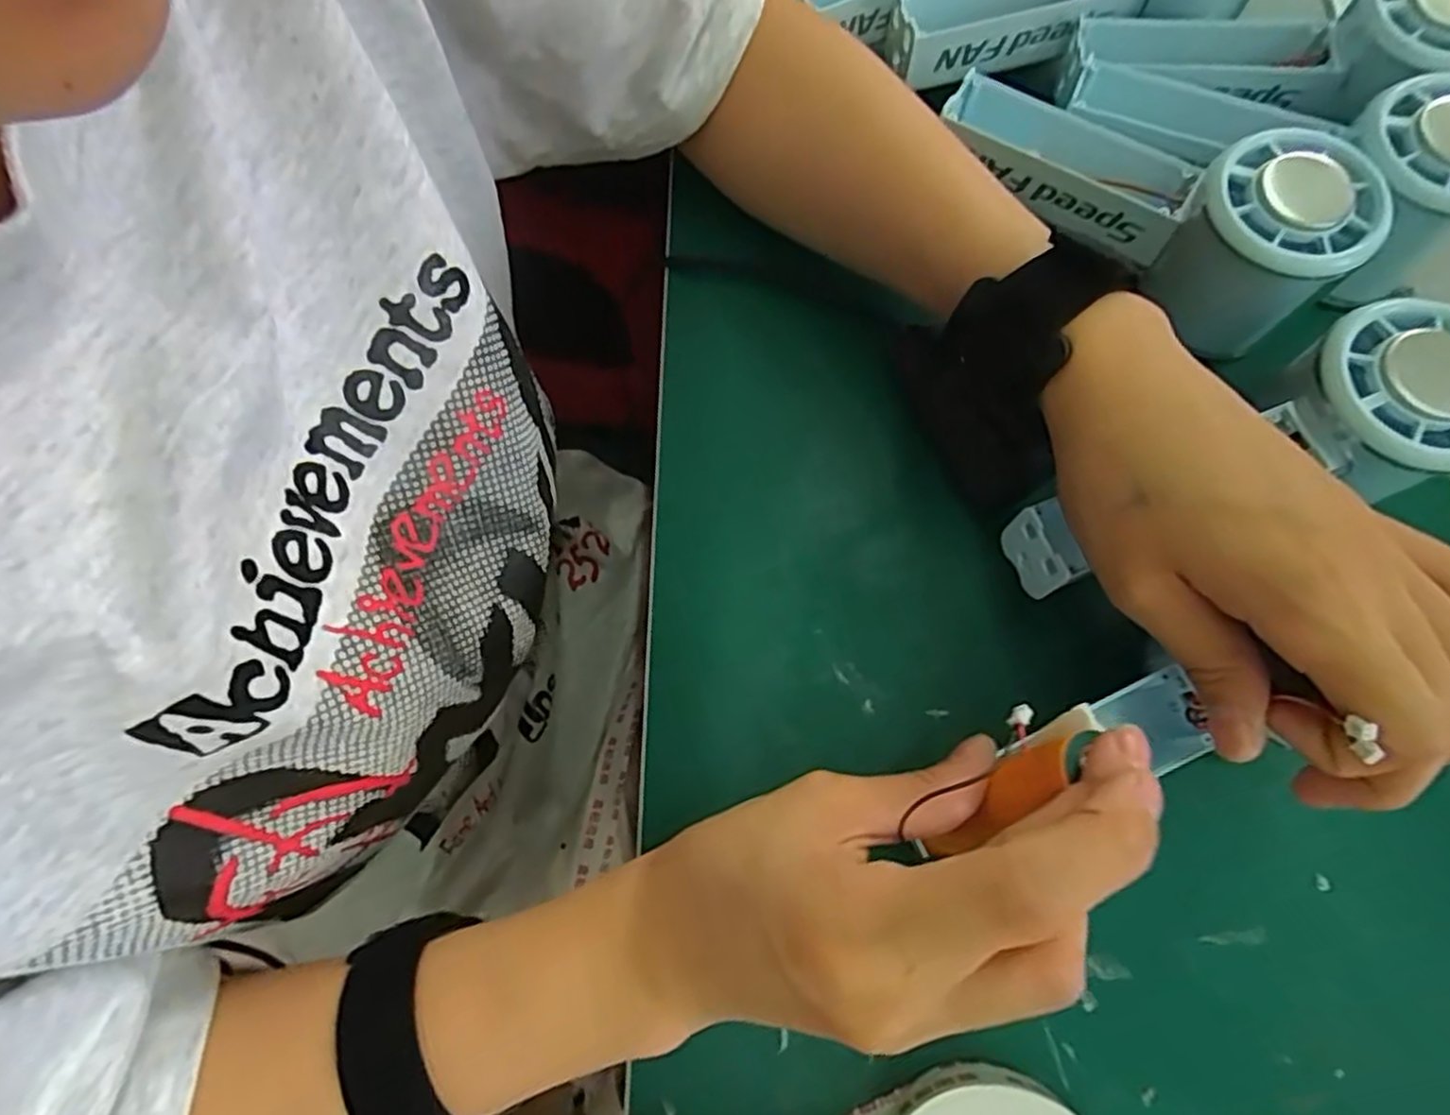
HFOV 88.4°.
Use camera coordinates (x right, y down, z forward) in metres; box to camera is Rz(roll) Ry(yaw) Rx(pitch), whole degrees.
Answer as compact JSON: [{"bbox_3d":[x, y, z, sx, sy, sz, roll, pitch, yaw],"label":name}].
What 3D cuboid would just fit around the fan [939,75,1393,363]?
[{"bbox_3d":[0.154,-0.142,0.273,0.061,0.044,0.148,-41,77,-10],"label":"fan"}]

